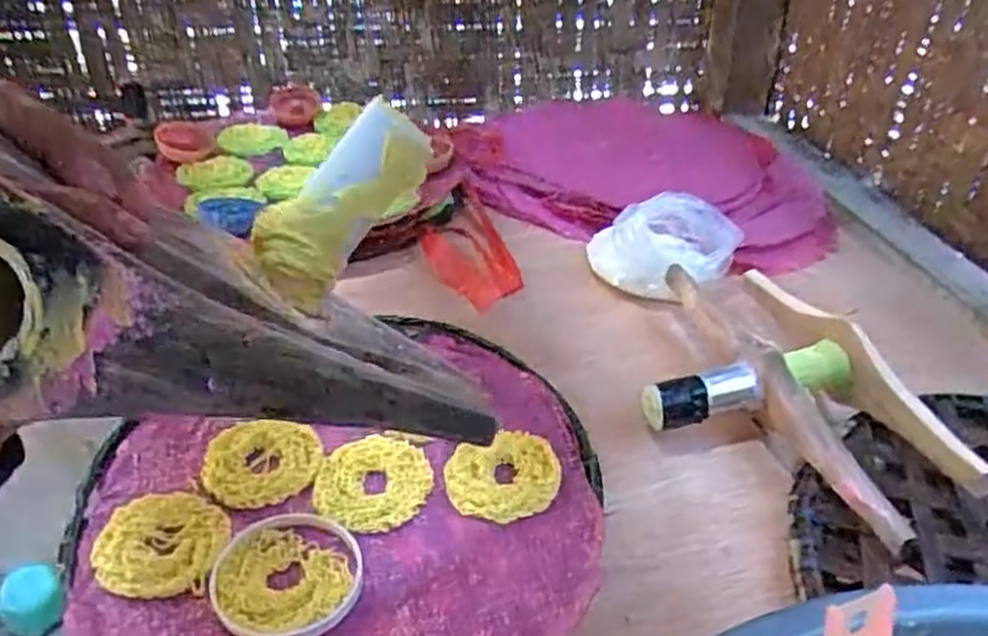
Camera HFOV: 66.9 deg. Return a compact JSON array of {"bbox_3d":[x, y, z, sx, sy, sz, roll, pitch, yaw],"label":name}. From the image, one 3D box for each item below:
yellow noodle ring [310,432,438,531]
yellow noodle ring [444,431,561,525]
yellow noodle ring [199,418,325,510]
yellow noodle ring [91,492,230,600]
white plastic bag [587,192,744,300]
[{"bbox_3d":[-0.083,0.114,0.521,0.079,0.011,0.070,-19,41,-24],"label":"yellow noodle ring"},{"bbox_3d":[0.006,0.111,0.527,0.077,0.010,0.071,1,37,0],"label":"yellow noodle ring"},{"bbox_3d":[-0.167,0.101,0.533,0.081,0.011,0.072,7,37,8],"label":"yellow noodle ring"},{"bbox_3d":[-0.212,0.141,0.479,0.075,0.008,0.077,1,37,0],"label":"yellow noodle ring"},{"bbox_3d":[0.160,-0.064,0.719,0.150,0.082,0.069,7,37,8],"label":"white plastic bag"}]

